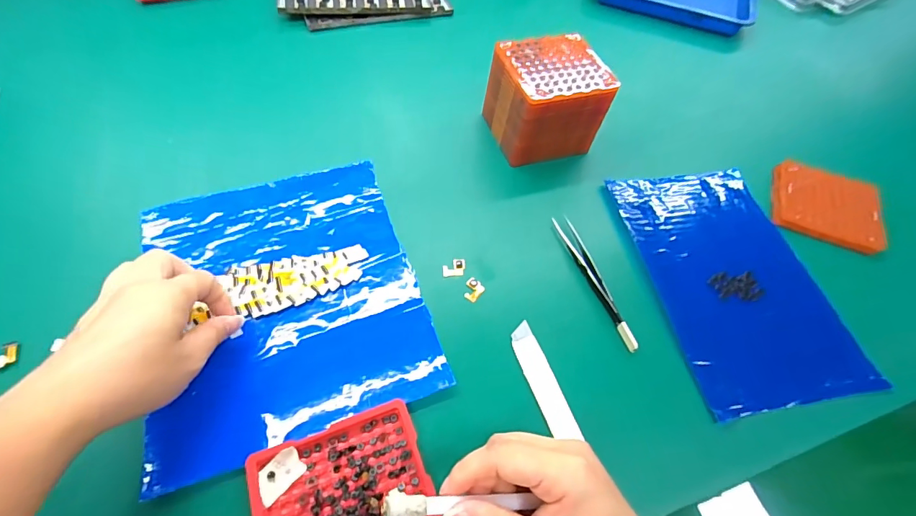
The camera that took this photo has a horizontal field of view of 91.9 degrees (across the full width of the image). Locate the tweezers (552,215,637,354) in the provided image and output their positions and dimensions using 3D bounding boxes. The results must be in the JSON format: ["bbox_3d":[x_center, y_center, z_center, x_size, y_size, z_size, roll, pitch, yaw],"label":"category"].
[{"bbox_3d":[0.112,0.016,0.361,0.015,0.009,0.127,-14,60,-13],"label":"tweezers"}]

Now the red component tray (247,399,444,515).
[{"bbox_3d":[-0.064,0.148,0.261,0.099,0.011,0.098,-18,60,-15],"label":"red component tray"}]

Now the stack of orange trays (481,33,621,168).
[{"bbox_3d":[0.083,-0.149,0.425,0.094,0.078,0.087,-16,60,-13],"label":"stack of orange trays"}]

